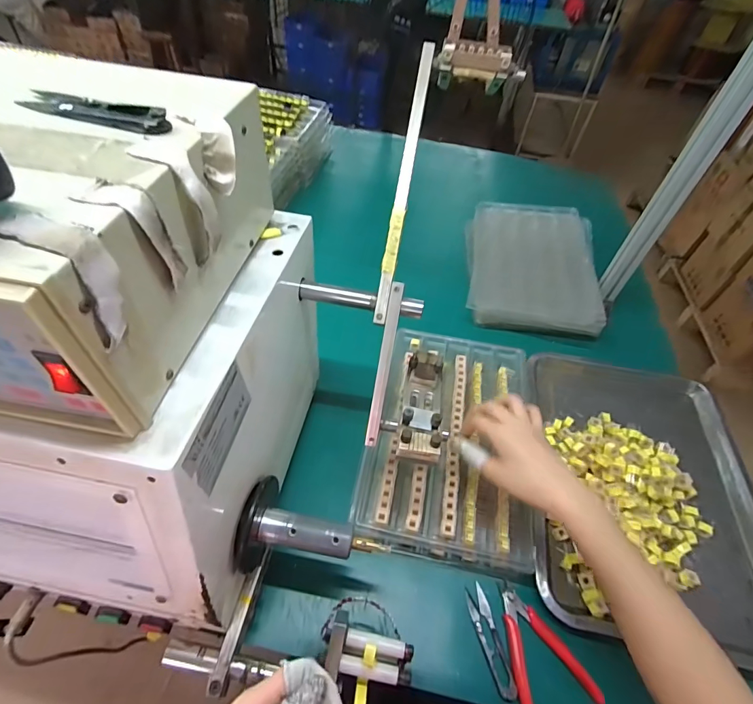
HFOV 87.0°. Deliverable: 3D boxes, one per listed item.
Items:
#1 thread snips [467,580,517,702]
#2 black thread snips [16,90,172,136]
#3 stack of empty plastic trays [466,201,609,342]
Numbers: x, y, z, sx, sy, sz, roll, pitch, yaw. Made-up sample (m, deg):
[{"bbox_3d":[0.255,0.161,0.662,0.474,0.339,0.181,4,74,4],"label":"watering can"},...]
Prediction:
[{"bbox_3d":[0.123,0.309,0.426,0.023,0.013,0.100,-9,53,-11],"label":"thread snips"},{"bbox_3d":[-0.172,-0.148,0.243,0.094,0.012,0.014,15,52,7],"label":"black thread snips"},{"bbox_3d":[0.297,-0.180,0.770,0.233,0.051,0.340,8,51,2],"label":"stack of empty plastic trays"}]

